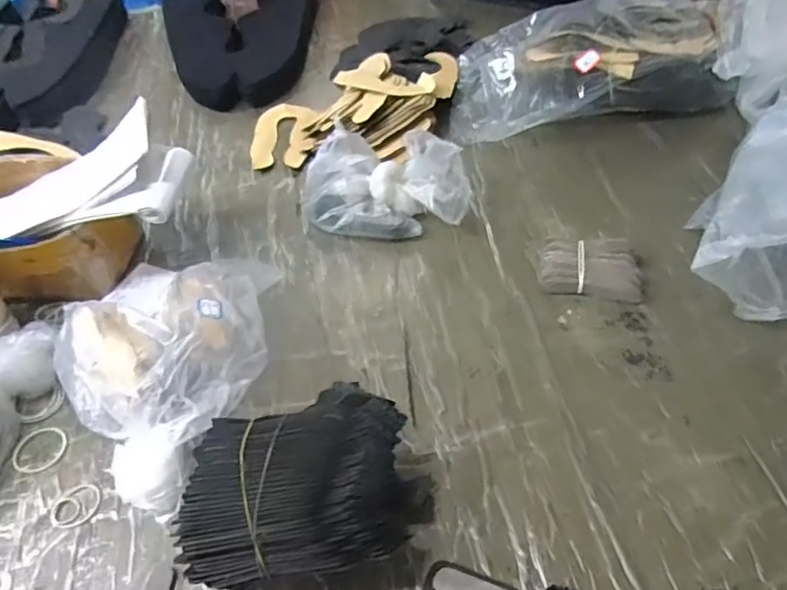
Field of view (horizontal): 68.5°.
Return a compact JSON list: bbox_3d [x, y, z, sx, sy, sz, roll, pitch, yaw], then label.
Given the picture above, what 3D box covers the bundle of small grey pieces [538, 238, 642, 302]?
[{"bbox_3d":[0.191,-0.026,0.561,0.091,0.025,0.060,4,51,9],"label":"bundle of small grey pieces"}]

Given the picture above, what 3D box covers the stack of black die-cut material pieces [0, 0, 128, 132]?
[{"bbox_3d":[-0.563,-0.377,0.889,0.209,0.088,0.313,-5,50,1],"label":"stack of black die-cut material pieces"}]

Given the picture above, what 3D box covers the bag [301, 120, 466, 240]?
[{"bbox_3d":[-0.010,-0.119,0.621,0.185,0.085,0.084,2,51,7],"label":"bag"}]

